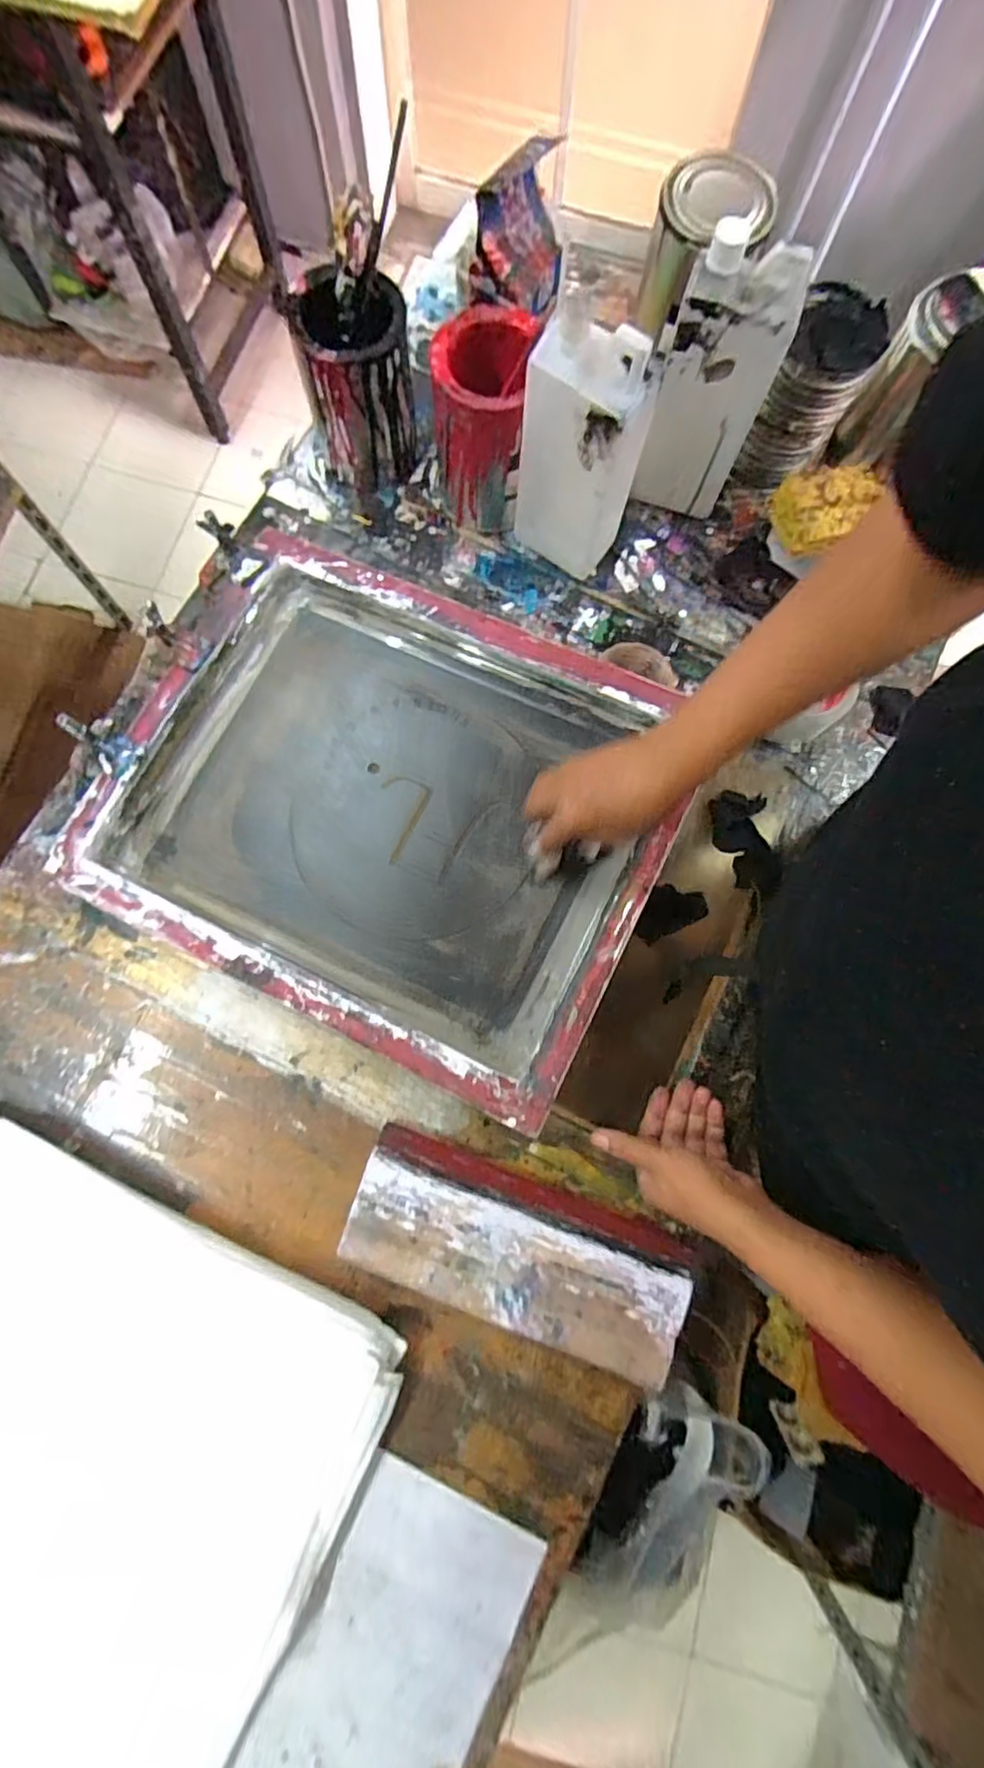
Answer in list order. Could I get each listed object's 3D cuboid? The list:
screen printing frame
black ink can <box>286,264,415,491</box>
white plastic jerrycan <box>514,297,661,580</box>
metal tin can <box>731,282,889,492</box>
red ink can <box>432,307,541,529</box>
[{"bbox_3d":[-0.103,-0.081,0.573,0.507,0.065,0.402,26,81,6],"label":"screen printing frame"},{"bbox_3d":[-0.131,-0.505,0.616,0.100,0.149,0.100,0,79,-2],"label":"black ink can"},{"bbox_3d":[0.083,-0.382,0.557,0.109,0.225,0.053,36,80,5],"label":"white plastic jerrycan"},{"bbox_3d":[0.313,-0.487,0.610,0.084,0.135,0.102,22,79,3],"label":"metal tin can"},{"bbox_3d":[-0.006,-0.442,0.600,0.090,0.156,0.106,9,79,0],"label":"red ink can"}]

